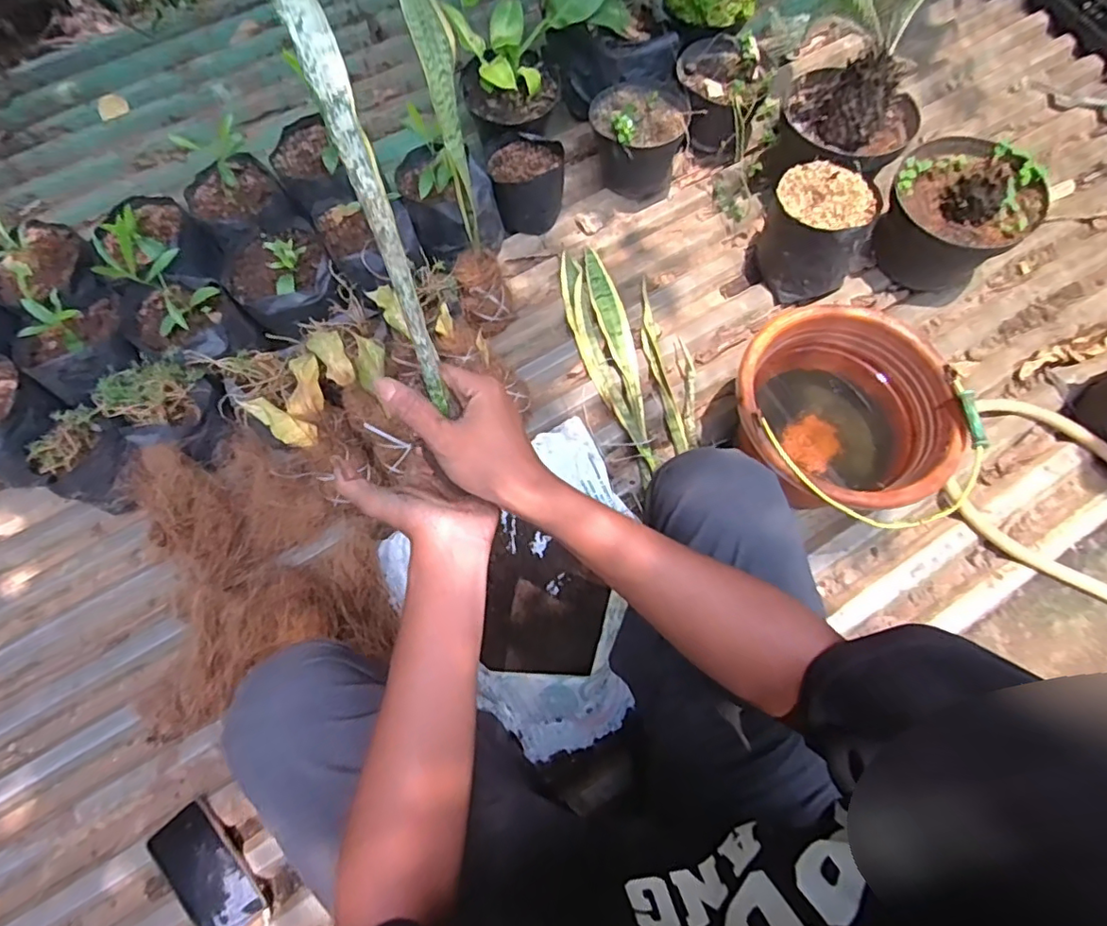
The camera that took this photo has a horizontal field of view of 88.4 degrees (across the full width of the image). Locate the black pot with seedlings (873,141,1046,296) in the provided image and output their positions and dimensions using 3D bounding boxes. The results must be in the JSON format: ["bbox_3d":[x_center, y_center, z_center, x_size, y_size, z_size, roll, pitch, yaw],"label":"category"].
[{"bbox_3d":[0.646,-0.402,0.936,0.209,0.182,0.190,1,71,-3],"label":"black pot with seedlings"}]

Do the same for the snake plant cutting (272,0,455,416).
[{"bbox_3d":[-0.130,-0.205,0.321,0.040,0.041,0.379,-23,113,-8],"label":"snake plant cutting"}]

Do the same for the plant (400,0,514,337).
[{"bbox_3d":[-0.120,-0.361,0.772,0.073,0.467,0.153,-12,71,-5],"label":"plant"}]

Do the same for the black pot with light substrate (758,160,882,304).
[{"bbox_3d":[0.420,-0.369,0.934,0.166,0.155,0.144,36,73,11],"label":"black pot with light substrate"}]

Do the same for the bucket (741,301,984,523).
[{"bbox_3d":[0.376,-0.049,0.792,0.261,0.187,0.269,1,71,-3],"label":"bucket"}]

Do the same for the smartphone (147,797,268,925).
[{"bbox_3d":[-0.423,0.501,0.697,0.075,0.012,0.160,-37,74,-21],"label":"smartphone"}]

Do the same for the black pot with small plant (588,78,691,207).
[{"bbox_3d":[0.149,-0.584,1.026,0.161,0.139,0.158,1,71,-3],"label":"black pot with small plant"}]

